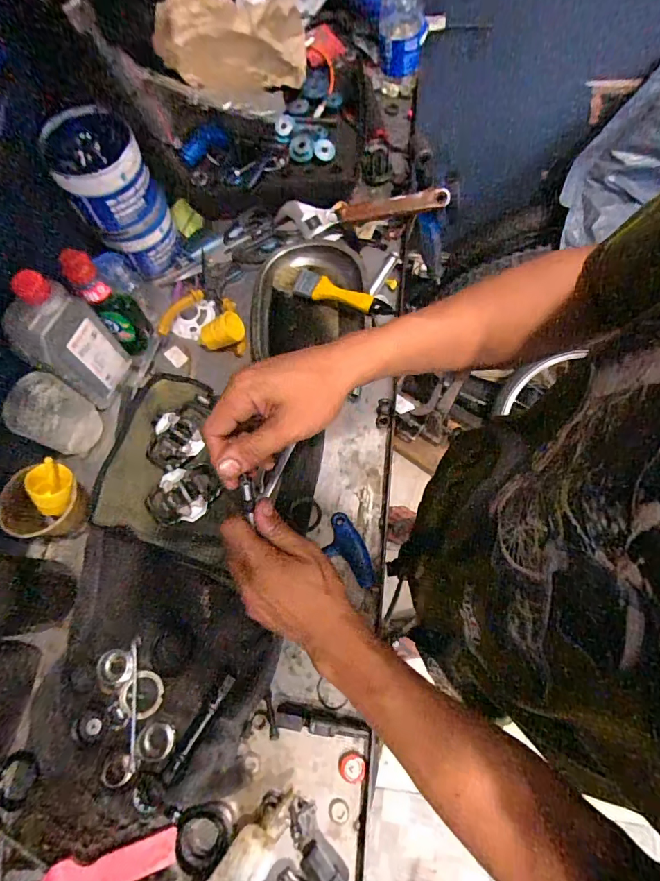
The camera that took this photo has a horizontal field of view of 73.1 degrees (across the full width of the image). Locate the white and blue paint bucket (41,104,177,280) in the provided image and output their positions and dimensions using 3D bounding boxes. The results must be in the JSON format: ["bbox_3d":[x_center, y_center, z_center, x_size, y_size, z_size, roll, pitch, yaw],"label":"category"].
[{"bbox_3d":[-0.267,-0.305,0.569,0.101,0.157,0.097,-33,73,-9],"label":"white and blue paint bucket"}]

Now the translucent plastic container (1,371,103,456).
[{"bbox_3d":[-0.319,-0.028,0.523,0.054,0.094,0.072,32,75,12],"label":"translucent plastic container"}]

